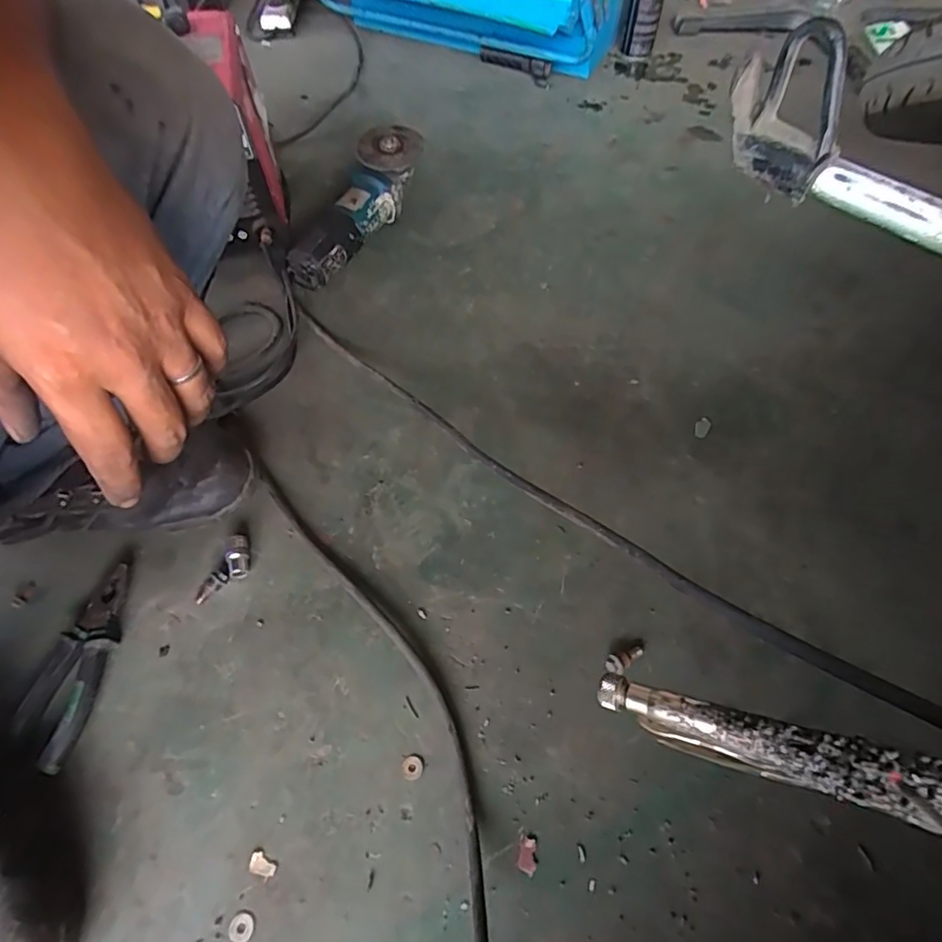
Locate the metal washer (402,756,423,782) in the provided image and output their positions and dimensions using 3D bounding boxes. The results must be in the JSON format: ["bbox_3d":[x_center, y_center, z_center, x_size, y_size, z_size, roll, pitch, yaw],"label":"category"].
[{"bbox_3d":[-0.049,0.249,0.467,0.017,0.004,0.017,0,59,0],"label":"metal washer"}]

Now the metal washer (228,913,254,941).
[{"bbox_3d":[-0.171,0.339,0.413,0.017,0.004,0.017,2,59,2],"label":"metal washer"}]

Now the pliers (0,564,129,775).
[{"bbox_3d":[-0.355,0.171,0.507,0.061,0.021,0.168,8,59,5],"label":"pliers"}]

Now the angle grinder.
[{"bbox_3d":[-0.162,-0.371,0.793,0.080,0.072,0.278,25,75,15],"label":"angle grinder"}]

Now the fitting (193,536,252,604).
[{"bbox_3d":[-0.240,0.099,0.551,0.032,0.021,0.072,20,61,12],"label":"fitting"}]

